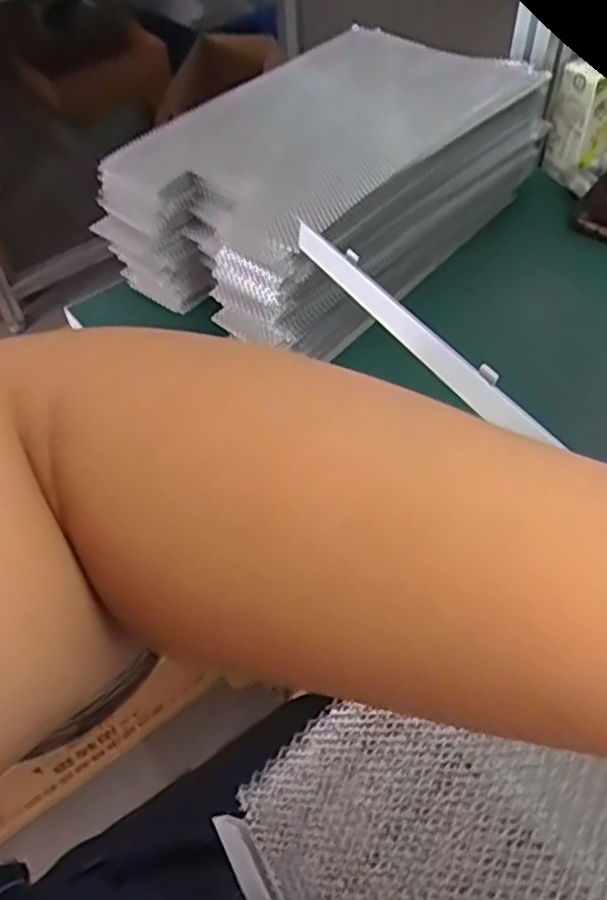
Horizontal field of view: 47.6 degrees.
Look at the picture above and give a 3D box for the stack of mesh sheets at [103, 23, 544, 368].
[{"bbox_3d":[0.023,-0.248,0.622,0.223,0.122,0.364,36,62,27],"label":"stack of mesh sheets"}]

